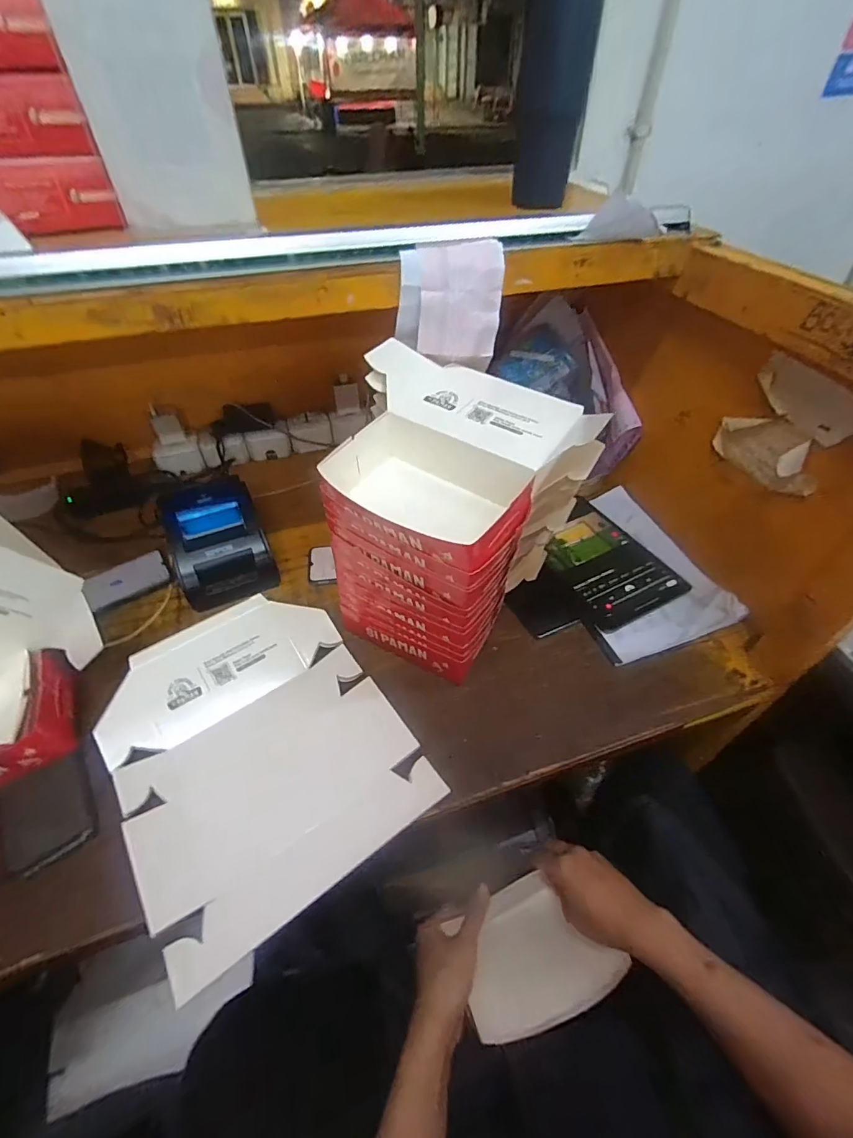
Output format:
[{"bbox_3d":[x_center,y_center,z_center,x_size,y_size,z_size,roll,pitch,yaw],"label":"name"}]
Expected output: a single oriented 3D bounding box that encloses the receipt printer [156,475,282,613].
[{"bbox_3d":[-0.302,-0.039,0.684,0.125,0.106,0.164,-21,51,-18],"label":"receipt printer"}]

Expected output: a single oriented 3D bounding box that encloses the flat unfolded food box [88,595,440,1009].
[{"bbox_3d":[-0.188,0.189,0.529,0.283,0.044,0.341,-28,53,-23],"label":"flat unfolded food box"}]

